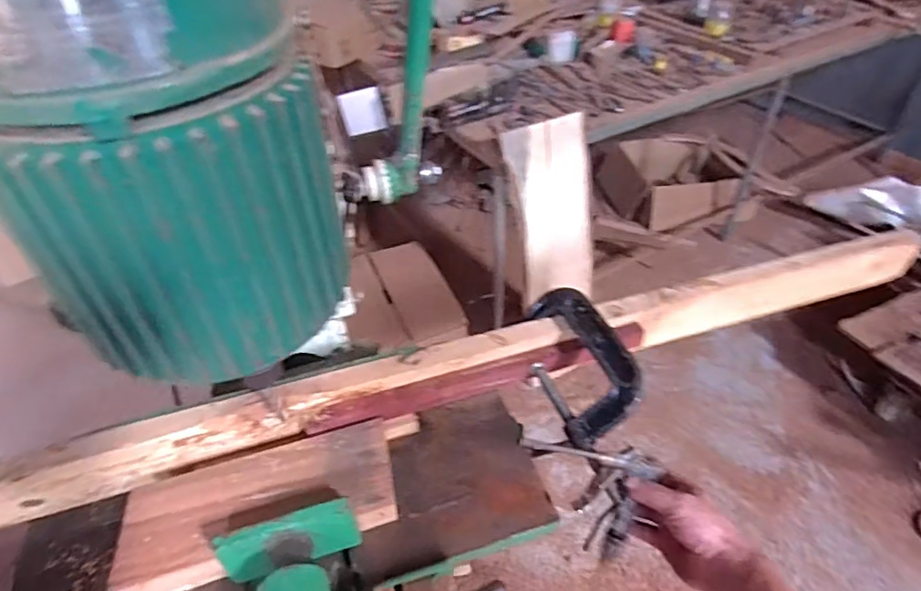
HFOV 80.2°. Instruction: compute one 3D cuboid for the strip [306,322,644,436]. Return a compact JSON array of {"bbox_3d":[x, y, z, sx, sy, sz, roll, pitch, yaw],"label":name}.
[{"bbox_3d":[0.034,0.097,0.650,0.415,0.034,0.022,-14,44,-12],"label":"strip"}]

